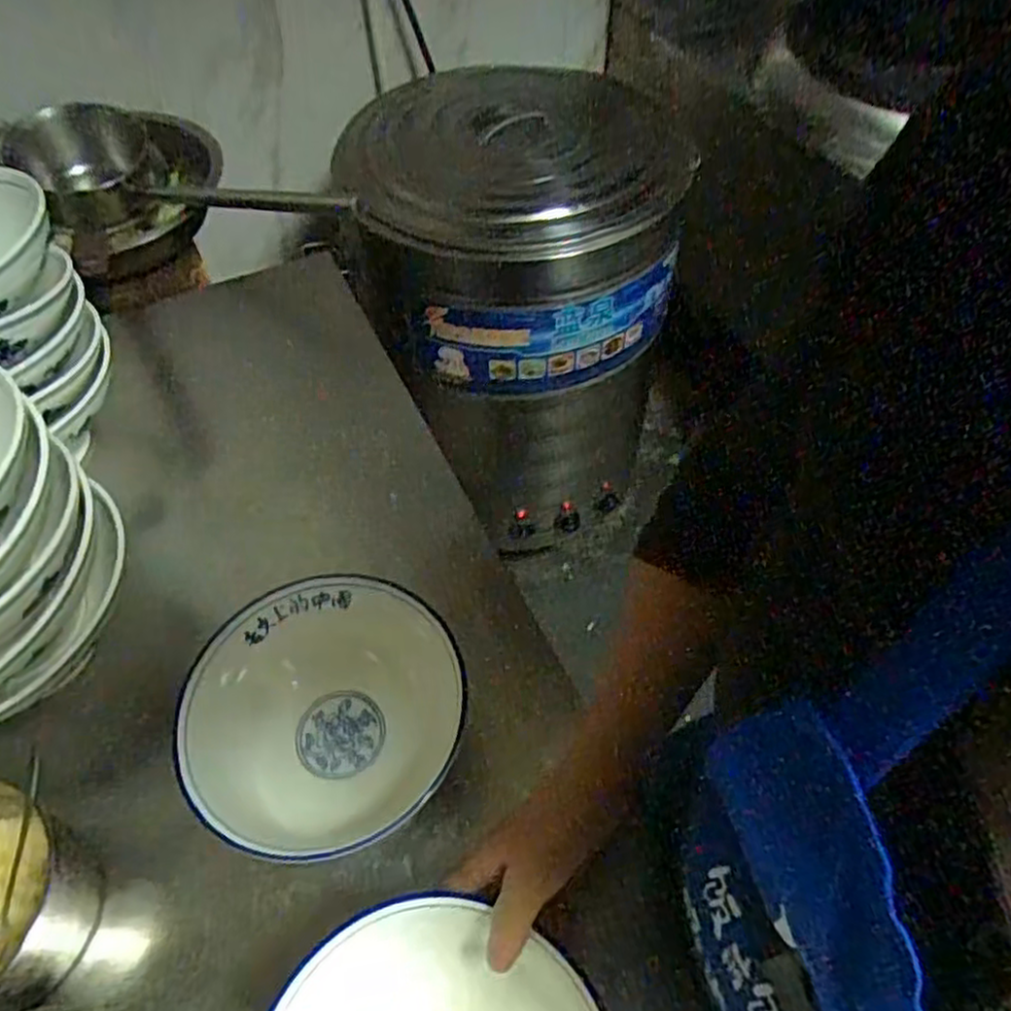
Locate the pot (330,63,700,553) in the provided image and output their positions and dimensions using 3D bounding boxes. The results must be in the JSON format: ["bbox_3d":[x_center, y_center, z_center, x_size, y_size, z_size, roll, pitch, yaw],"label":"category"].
[{"bbox_3d":[0.027,-0.295,1.231,0.458,0.718,0.435,0,54,1],"label":"pot"}]

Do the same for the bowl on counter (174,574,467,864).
[{"bbox_3d":[-0.137,0.160,0.539,0.182,0.093,0.195,0,54,1],"label":"bowl on counter"}]

